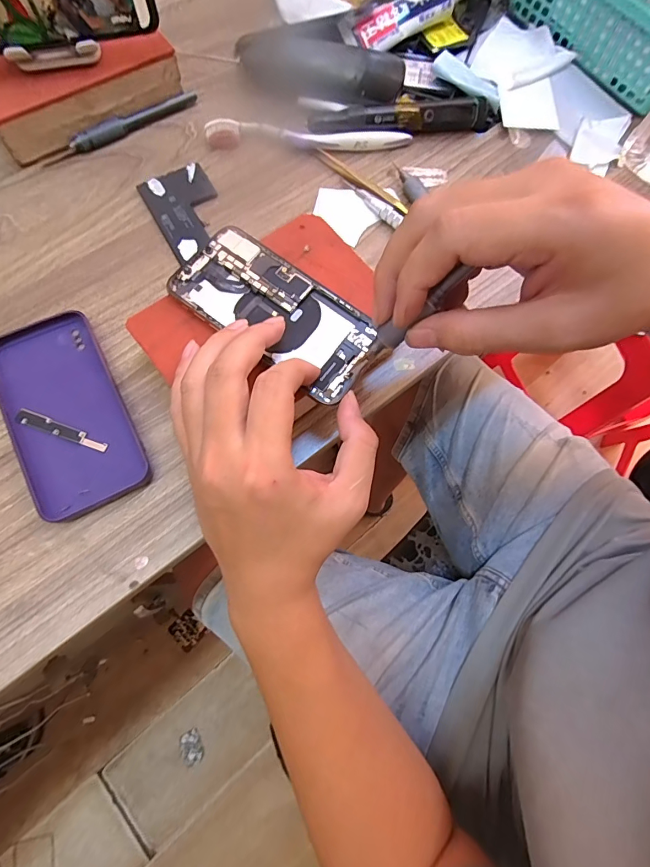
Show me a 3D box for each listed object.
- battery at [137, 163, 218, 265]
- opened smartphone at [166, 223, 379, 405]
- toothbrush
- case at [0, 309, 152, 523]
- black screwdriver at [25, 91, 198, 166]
[{"bbox_3d":[-0.114,-0.188,0.354,0.056,0.007,0.089,-29,75,-9],"label":"battery"},{"bbox_3d":[-0.032,-0.082,0.283,0.137,0.008,0.067,35,74,7],"label":"opened smartphone"},{"bbox_3d":[-0.015,-0.266,0.378,0.180,0.014,0.023,2,73,0],"label":"toothbrush"},{"bbox_3d":[-0.180,-0.016,0.293,0.073,0.010,0.145,-28,75,-8],"label":"case"},{"bbox_3d":[-0.184,-0.271,0.372,0.154,0.015,0.015,-35,76,-10],"label":"black screwdriver"}]

